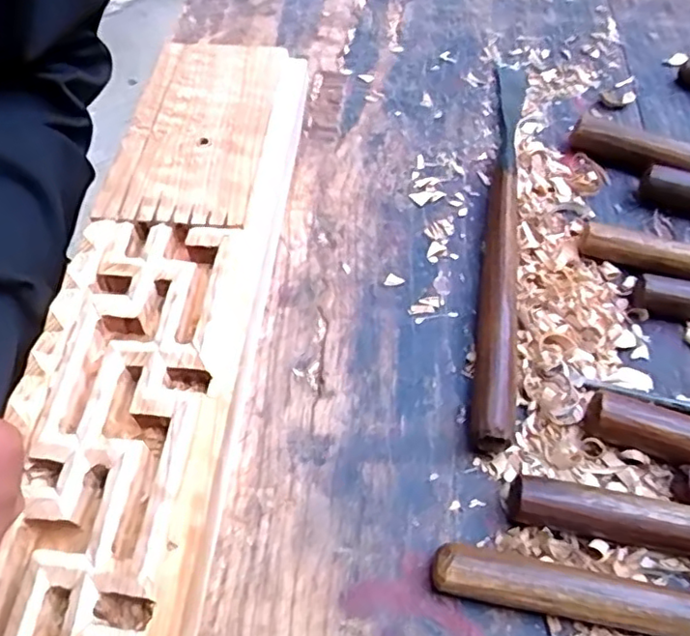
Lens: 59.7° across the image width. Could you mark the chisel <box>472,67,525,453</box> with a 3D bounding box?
[{"bbox_3d":[0.082,-0.056,0.309,0.017,0.018,0.262,10,59,6],"label":"chisel"}]

